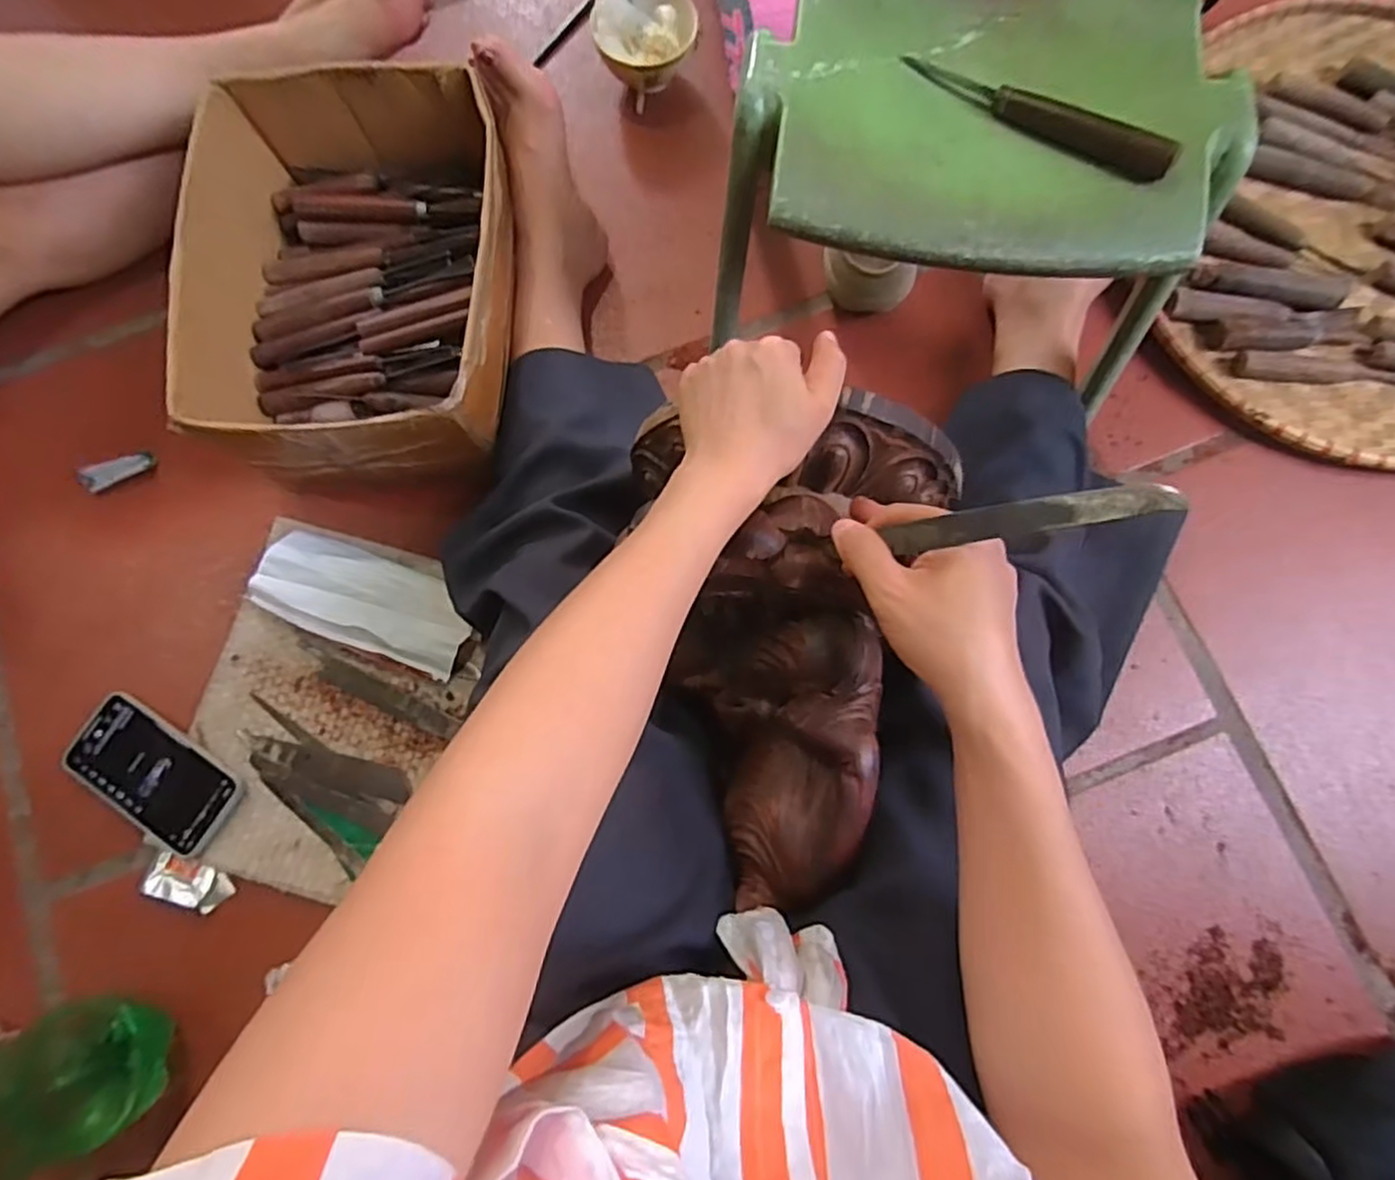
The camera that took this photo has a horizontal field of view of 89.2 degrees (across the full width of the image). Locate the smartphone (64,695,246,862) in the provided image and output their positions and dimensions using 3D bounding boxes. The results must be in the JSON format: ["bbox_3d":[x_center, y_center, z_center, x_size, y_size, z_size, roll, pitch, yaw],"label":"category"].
[{"bbox_3d":[-0.481,0.163,0.623,0.156,0.012,0.080,32,80,7],"label":"smartphone"}]

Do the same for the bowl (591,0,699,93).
[{"bbox_3d":[-0.052,-0.565,0.736,0.101,0.066,0.101,0,78,1],"label":"bowl"}]

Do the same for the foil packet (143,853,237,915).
[{"bbox_3d":[-0.436,0.253,0.606,0.073,0.006,0.036,16,79,4],"label":"foil packet"}]

